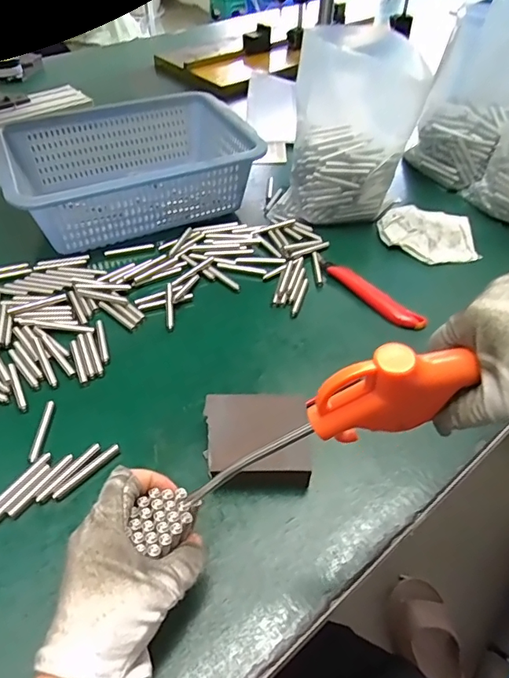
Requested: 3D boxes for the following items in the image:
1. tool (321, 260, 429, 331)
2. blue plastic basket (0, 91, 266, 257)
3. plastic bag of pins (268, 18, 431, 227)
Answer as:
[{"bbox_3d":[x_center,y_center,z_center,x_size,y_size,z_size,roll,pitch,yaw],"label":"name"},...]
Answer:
[{"bbox_3d":[0.123,-0.047,0.521,0.018,0.020,0.133,-29,53,-26],"label":"tool"},{"bbox_3d":[-0.168,-0.230,0.639,0.287,0.086,0.212,-16,48,-16],"label":"blue plastic basket"},{"bbox_3d":[0.108,-0.238,0.574,0.147,0.198,0.084,14,47,12],"label":"plastic bag of pins"}]

